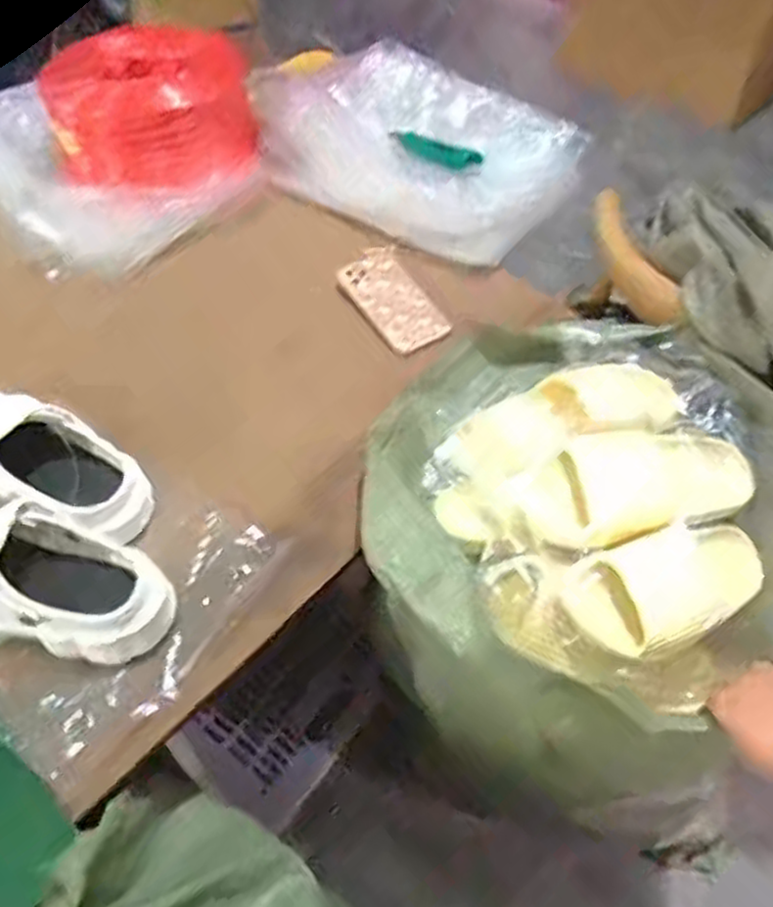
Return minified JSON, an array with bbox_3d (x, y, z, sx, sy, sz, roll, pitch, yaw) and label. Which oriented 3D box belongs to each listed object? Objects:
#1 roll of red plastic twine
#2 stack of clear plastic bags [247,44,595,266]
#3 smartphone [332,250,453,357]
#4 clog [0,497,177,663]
[{"bbox_3d":[-0.335,-0.478,1.082,0.285,0.150,0.197,-11,53,-8],"label":"roll of red plastic twine"},{"bbox_3d":[0.034,-0.462,1.089,0.469,0.092,0.310,29,58,20],"label":"stack of clear plastic bags"},{"bbox_3d":[0.010,-0.194,0.947,0.082,0.013,0.164,-29,66,-17],"label":"smartphone"},{"bbox_3d":[-0.319,0.109,0.667,0.255,0.075,0.118,7,53,6],"label":"clog"}]

